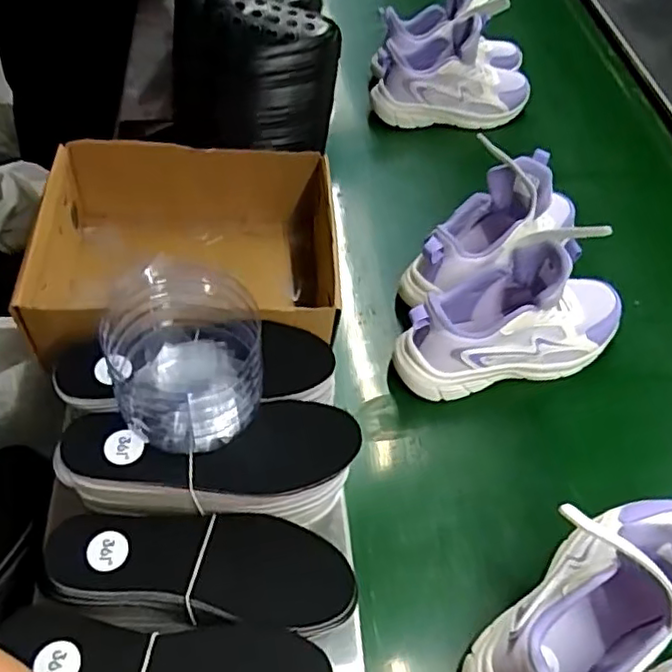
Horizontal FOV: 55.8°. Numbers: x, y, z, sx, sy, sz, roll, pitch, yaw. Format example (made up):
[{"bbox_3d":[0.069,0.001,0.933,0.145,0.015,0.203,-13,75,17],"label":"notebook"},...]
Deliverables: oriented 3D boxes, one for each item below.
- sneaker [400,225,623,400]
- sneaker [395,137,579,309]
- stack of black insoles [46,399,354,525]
[{"bbox_3d":[0.178,-0.027,0.616,0.241,0.142,0.084,-12,52,-10],"label":"sneaker"},{"bbox_3d":[0.182,-0.110,0.678,0.221,0.138,0.091,-33,58,-24],"label":"sneaker"},{"bbox_3d":[-0.093,0.088,0.472,0.217,0.047,0.086,-5,51,-4],"label":"stack of black insoles"}]

